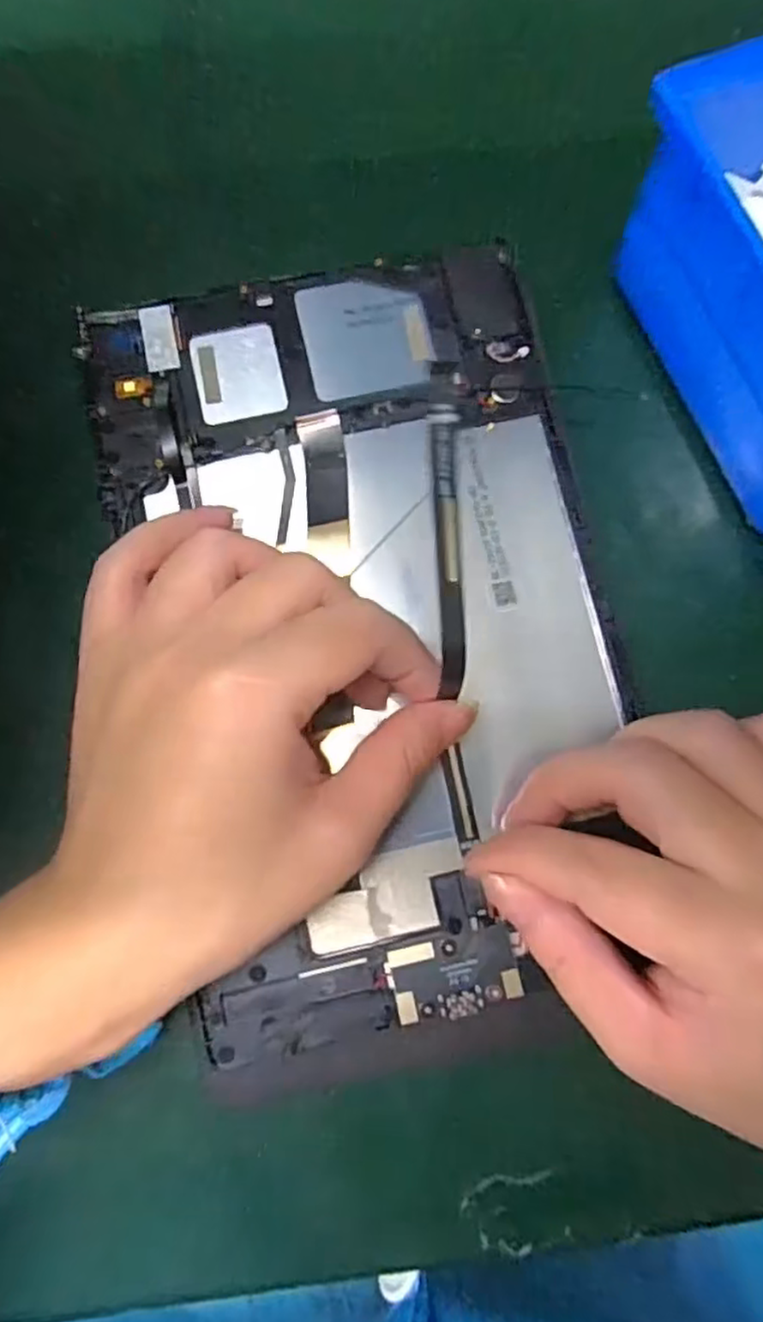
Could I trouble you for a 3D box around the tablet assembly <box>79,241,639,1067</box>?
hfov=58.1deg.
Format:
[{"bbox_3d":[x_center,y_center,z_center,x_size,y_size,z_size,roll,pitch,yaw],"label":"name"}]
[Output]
[{"bbox_3d":[-0.002,-0.014,0.220,0.146,0.011,0.239,-14,83,-6],"label":"tablet assembly"}]

